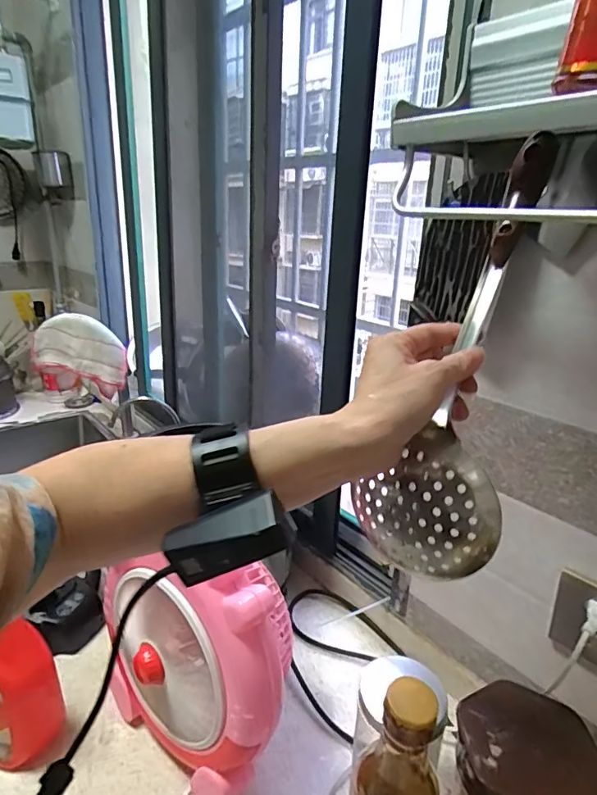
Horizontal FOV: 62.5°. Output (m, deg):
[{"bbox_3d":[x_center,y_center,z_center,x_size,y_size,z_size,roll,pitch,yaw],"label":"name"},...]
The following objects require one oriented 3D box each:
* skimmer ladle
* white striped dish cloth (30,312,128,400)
[{"bbox_3d":[0.127,-0.036,0.364,0.097,0.332,0.048,15,-7,28],"label":"skimmer ladle"},{"bbox_3d":[-0.479,-0.095,1.076,0.201,0.161,0.053,6,21,11],"label":"white striped dish cloth"}]

